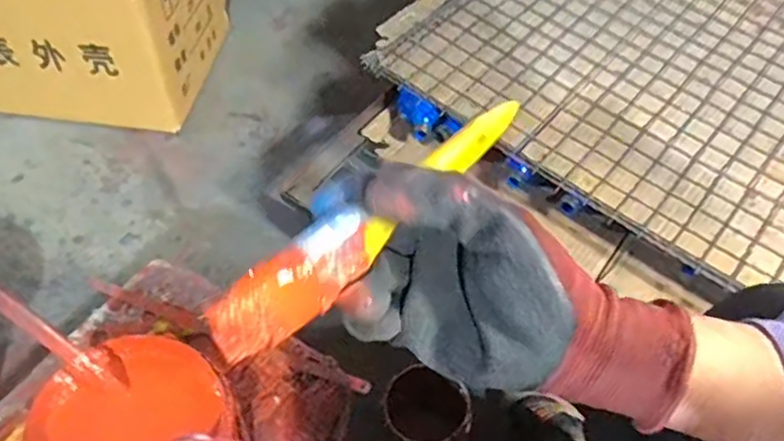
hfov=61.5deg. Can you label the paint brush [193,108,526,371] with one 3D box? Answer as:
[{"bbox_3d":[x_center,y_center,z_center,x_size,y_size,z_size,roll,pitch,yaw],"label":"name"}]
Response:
[{"bbox_3d":[-0.003,-0.003,0.276,0.018,0.040,0.168,37,58,24],"label":"paint brush"}]

